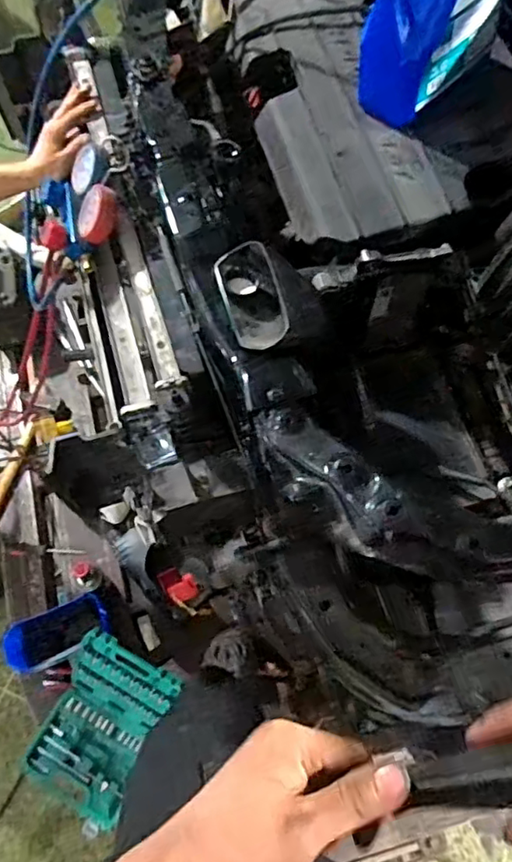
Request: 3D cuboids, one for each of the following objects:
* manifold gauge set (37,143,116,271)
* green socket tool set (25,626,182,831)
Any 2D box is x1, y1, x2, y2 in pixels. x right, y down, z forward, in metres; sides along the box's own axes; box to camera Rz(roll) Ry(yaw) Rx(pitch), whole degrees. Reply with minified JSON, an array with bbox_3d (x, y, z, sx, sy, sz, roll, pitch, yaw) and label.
[{"bbox_3d":[-0.254,-0.330,0.853,0.130,0.107,0.164,-14,65,-8],"label":"manifold gauge set"},{"bbox_3d":[-0.337,0.639,1.266,0.246,0.154,0.335,27,68,10],"label":"green socket tool set"}]

